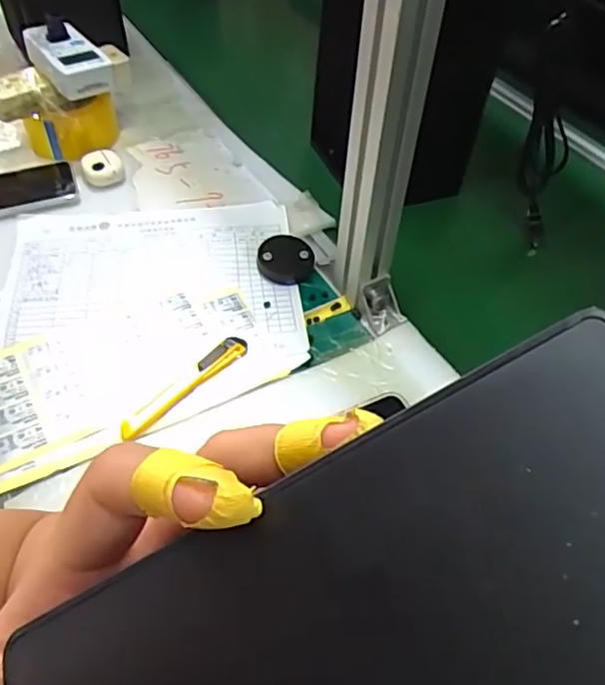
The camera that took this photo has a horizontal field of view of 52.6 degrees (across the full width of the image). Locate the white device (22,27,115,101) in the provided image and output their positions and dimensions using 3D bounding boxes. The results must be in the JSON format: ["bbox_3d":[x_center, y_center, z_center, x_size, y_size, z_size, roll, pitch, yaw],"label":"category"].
[{"bbox_3d":[-0.281,-0.337,0.735,0.069,0.043,0.119,-30,58,-26],"label":"white device"}]

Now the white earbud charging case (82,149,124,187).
[{"bbox_3d":[-0.245,-0.214,0.748,0.047,0.025,0.042,-15,53,-16],"label":"white earbud charging case"}]

